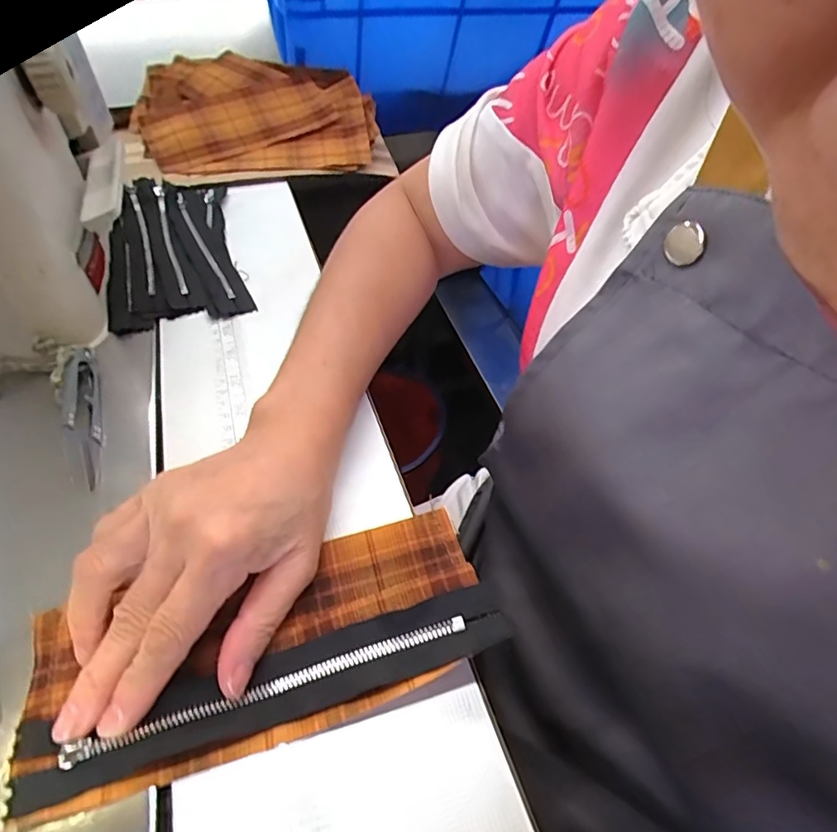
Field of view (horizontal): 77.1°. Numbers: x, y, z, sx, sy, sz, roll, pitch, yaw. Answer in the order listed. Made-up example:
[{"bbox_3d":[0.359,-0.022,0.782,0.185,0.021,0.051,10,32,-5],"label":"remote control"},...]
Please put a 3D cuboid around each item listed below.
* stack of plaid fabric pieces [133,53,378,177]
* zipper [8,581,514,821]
[{"bbox_3d":[-0.174,-0.324,0.555,0.237,0.056,0.191,-6,48,-7],"label":"stack of plaid fabric pieces"},{"bbox_3d":[-0.056,0.106,0.207,0.184,0.013,0.029,-17,50,-9],"label":"zipper"}]

